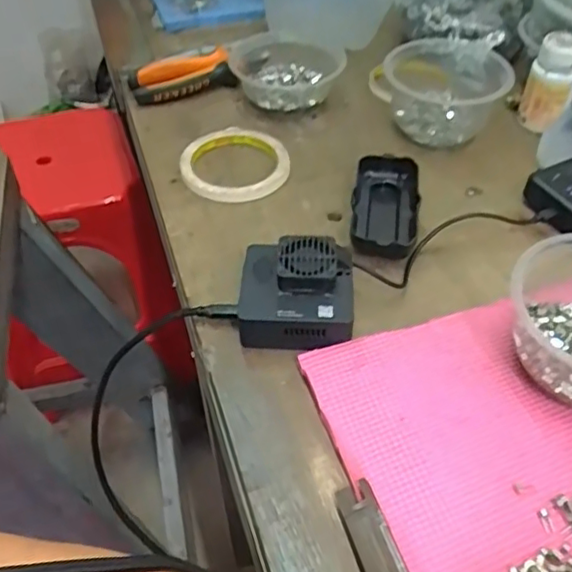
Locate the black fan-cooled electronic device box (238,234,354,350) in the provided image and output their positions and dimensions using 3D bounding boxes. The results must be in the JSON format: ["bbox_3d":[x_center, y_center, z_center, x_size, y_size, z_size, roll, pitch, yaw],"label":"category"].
[{"bbox_3d":[0.007,0.005,0.427,0.079,0.045,0.073,2,47,2],"label":"black fan-cooled electronic device box"}]

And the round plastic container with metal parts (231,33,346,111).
[{"bbox_3d":[0.001,-0.223,0.635,0.112,0.039,0.099,-6,48,-6],"label":"round plastic container with metal parts"}]

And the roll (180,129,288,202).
[{"bbox_3d":[-0.047,-0.115,0.558,0.100,0.019,0.098,0,48,0],"label":"roll"}]

